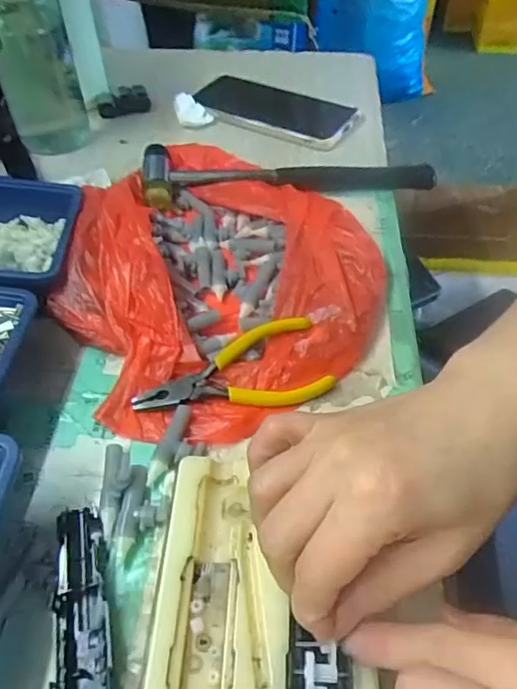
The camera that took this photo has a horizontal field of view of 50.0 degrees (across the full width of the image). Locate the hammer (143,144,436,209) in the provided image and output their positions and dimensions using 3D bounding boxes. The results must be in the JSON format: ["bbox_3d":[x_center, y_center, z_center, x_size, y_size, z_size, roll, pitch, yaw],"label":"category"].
[{"bbox_3d":[0.025,-0.143,0.452,0.232,0.027,0.051,-7,49,-5],"label":"hammer"}]

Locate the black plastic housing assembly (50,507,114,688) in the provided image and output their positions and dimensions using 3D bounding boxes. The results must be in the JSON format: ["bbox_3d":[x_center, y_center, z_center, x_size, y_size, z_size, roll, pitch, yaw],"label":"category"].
[{"bbox_3d":[-0.073,0.124,0.232,0.023,0.011,0.118,-10,49,-8],"label":"black plastic housing assembly"}]

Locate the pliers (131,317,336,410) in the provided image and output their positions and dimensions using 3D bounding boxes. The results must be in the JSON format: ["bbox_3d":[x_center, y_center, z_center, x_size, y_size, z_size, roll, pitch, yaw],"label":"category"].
[{"bbox_3d":[-0.016,0.016,0.319,0.111,0.014,0.047,-14,50,-11],"label":"pliers"}]

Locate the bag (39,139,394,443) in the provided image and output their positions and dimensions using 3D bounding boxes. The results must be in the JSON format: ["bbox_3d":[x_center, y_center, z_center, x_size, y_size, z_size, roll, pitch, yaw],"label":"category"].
[{"bbox_3d":[-0.030,-0.068,0.378,0.216,0.043,0.260,-21,52,-17],"label":"bag"}]

